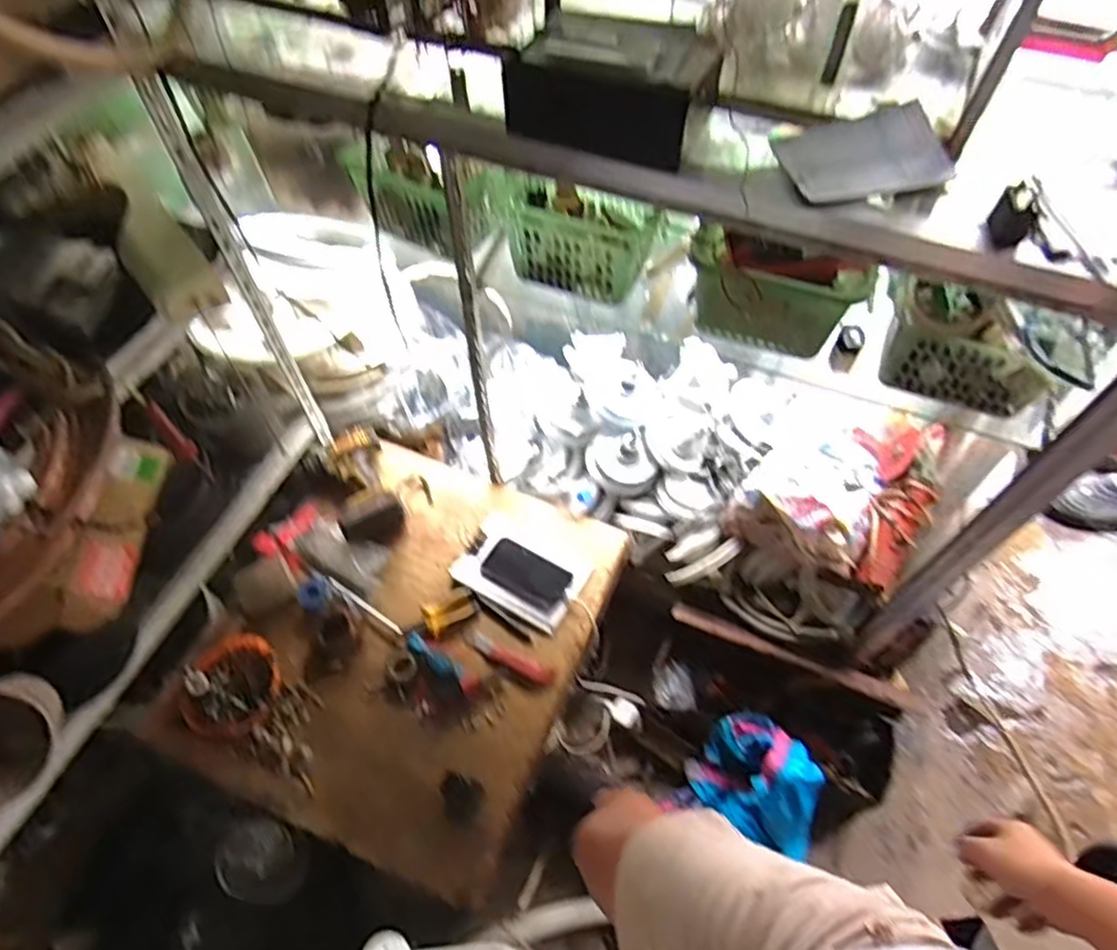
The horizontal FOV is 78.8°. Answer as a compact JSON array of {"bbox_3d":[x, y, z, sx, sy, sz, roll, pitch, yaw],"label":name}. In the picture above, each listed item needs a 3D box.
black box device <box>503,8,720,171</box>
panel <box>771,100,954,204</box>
[{"bbox_3d":[0.051,-0.383,0.665,0.186,0.079,0.116,20,60,14],"label":"black box device"},{"bbox_3d":[0.289,-0.301,0.643,0.147,0.009,0.088,-11,72,-1],"label":"panel"}]

